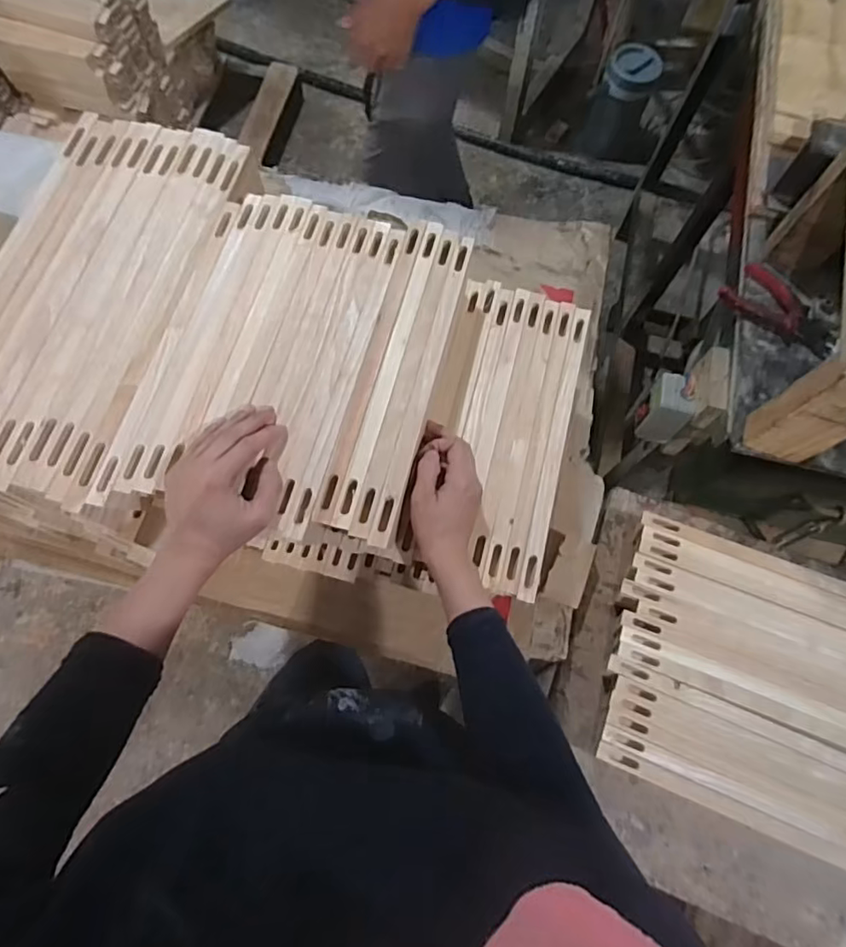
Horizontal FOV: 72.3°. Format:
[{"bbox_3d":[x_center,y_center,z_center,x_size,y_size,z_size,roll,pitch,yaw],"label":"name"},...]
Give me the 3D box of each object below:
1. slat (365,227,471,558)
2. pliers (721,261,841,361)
[{"bbox_3d":[0.003,-0.089,0.615,0.022,0.061,0.356,14,72,3],"label":"slat"},{"bbox_3d":[0.483,-0.217,0.772,0.155,0.030,0.072,39,75,10],"label":"pliers"}]

